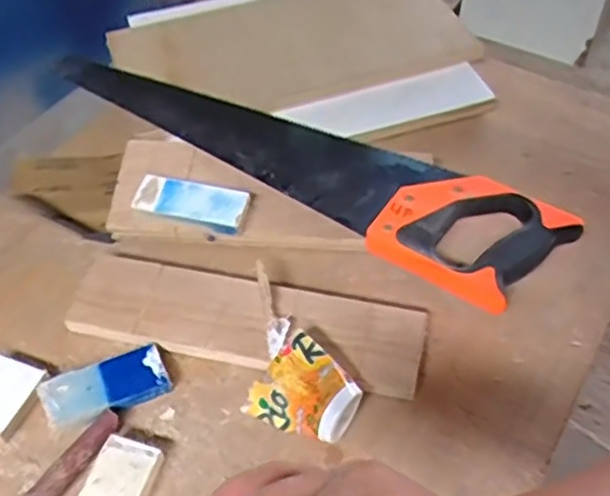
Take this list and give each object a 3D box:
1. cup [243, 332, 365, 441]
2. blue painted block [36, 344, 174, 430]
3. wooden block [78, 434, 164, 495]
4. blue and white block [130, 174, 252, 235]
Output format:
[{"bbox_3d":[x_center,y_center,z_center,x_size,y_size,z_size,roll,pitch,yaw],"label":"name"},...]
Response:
[{"bbox_3d":[-0.001,0.106,0.493,0.076,0.042,0.064,32,59,24],"label":"cup"},{"bbox_3d":[-0.148,0.106,0.513,0.090,0.017,0.044,-21,54,-15],"label":"blue painted block"},{"bbox_3d":[-0.128,0.165,0.463,0.041,0.018,0.068,14,53,13],"label":"wooden block"},{"bbox_3d":[-0.098,-0.040,0.584,0.094,0.014,0.040,8,52,10],"label":"blue and white block"}]

